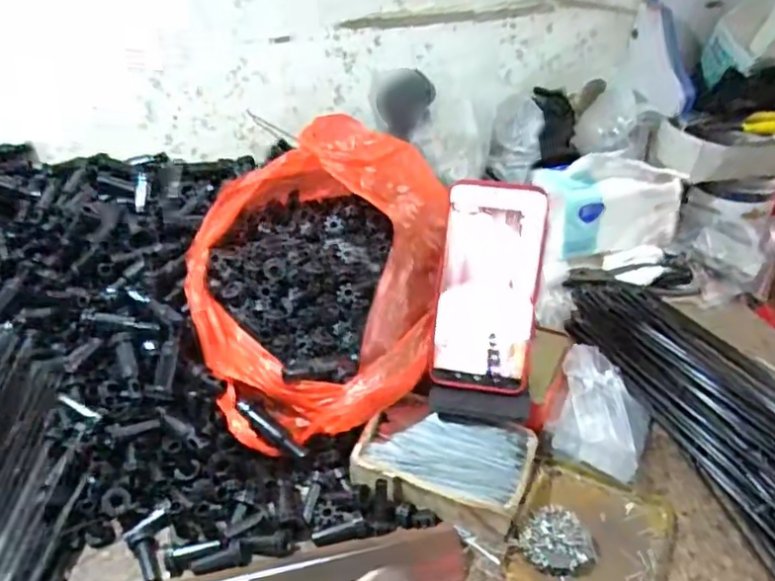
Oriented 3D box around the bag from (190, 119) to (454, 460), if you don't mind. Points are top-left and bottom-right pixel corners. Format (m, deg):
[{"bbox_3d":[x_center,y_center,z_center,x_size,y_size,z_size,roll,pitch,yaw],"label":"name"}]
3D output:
[{"bbox_3d":[-0.058,-0.026,0.547,0.206,0.140,0.274,5,37,5],"label":"bag"}]

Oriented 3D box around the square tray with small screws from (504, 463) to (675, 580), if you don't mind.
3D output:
[{"bbox_3d":[0.149,0.179,0.459,0.105,0.018,0.120,17,39,20],"label":"square tray with small screws"}]

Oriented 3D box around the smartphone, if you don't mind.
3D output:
[{"bbox_3d":[0.079,-0.002,0.502,0.077,0.163,0.008,6,5,6],"label":"smartphone"}]

